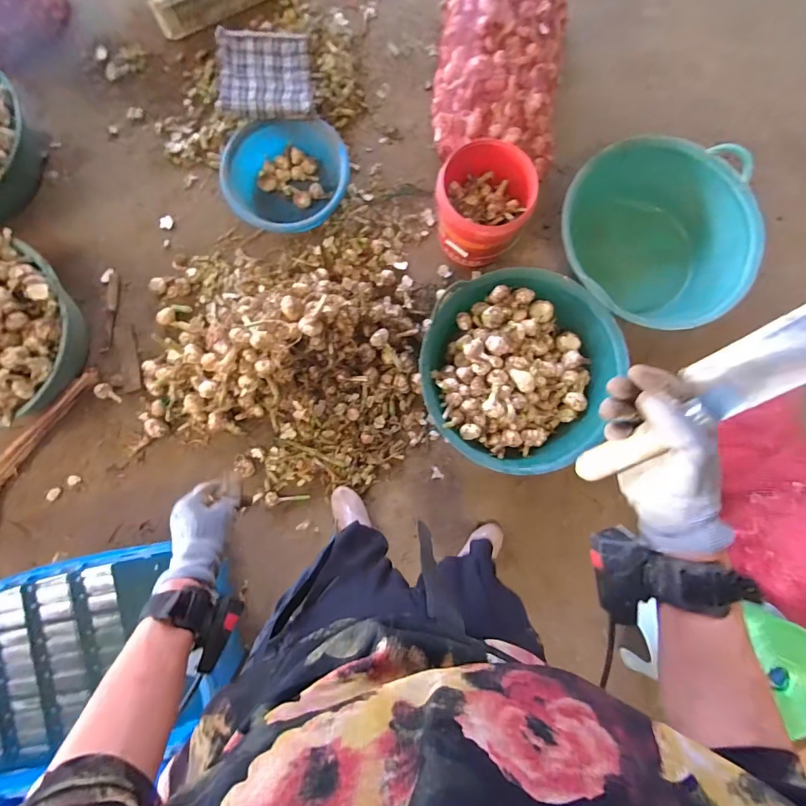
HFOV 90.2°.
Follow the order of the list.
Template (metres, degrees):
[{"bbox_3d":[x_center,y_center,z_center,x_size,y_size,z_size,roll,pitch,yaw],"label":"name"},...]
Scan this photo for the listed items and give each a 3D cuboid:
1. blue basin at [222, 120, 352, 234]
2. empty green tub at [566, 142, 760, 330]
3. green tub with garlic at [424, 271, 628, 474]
[{"bbox_3d":[-0.358,-0.678,1.267,0.372,0.142,0.336,-3,85,-2],"label":"blue basin"},{"bbox_3d":[0.789,-0.513,1.372,0.576,0.372,0.594,27,85,1],"label":"empty green tub"},{"bbox_3d":[0.343,-0.089,1.191,0.564,0.198,0.560,0,81,0],"label":"green tub with garlic"}]

